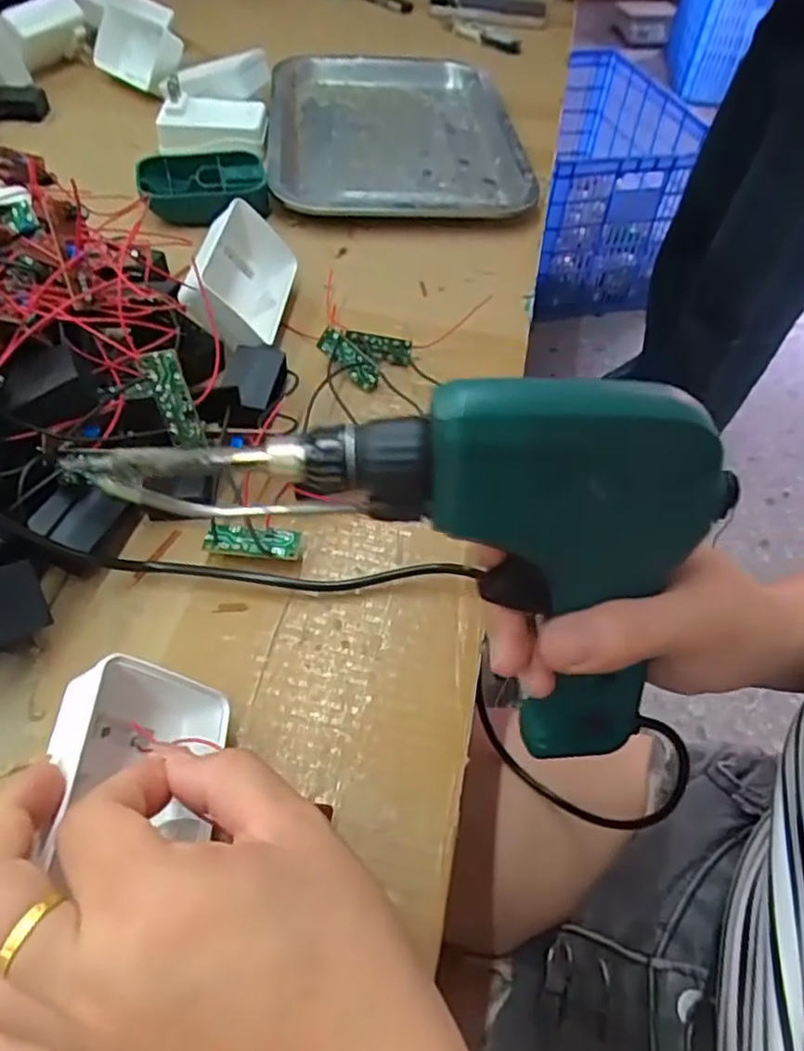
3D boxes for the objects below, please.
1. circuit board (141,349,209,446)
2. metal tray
[{"bbox_3d":[-0.102,-0.056,0.301,0.015,0.046,0.004,-12,29,4],"label":"circuit board"},{"bbox_3d":[-0.007,-0.349,0.587,0.210,0.016,0.302,-2,52,-6],"label":"metal tray"}]

